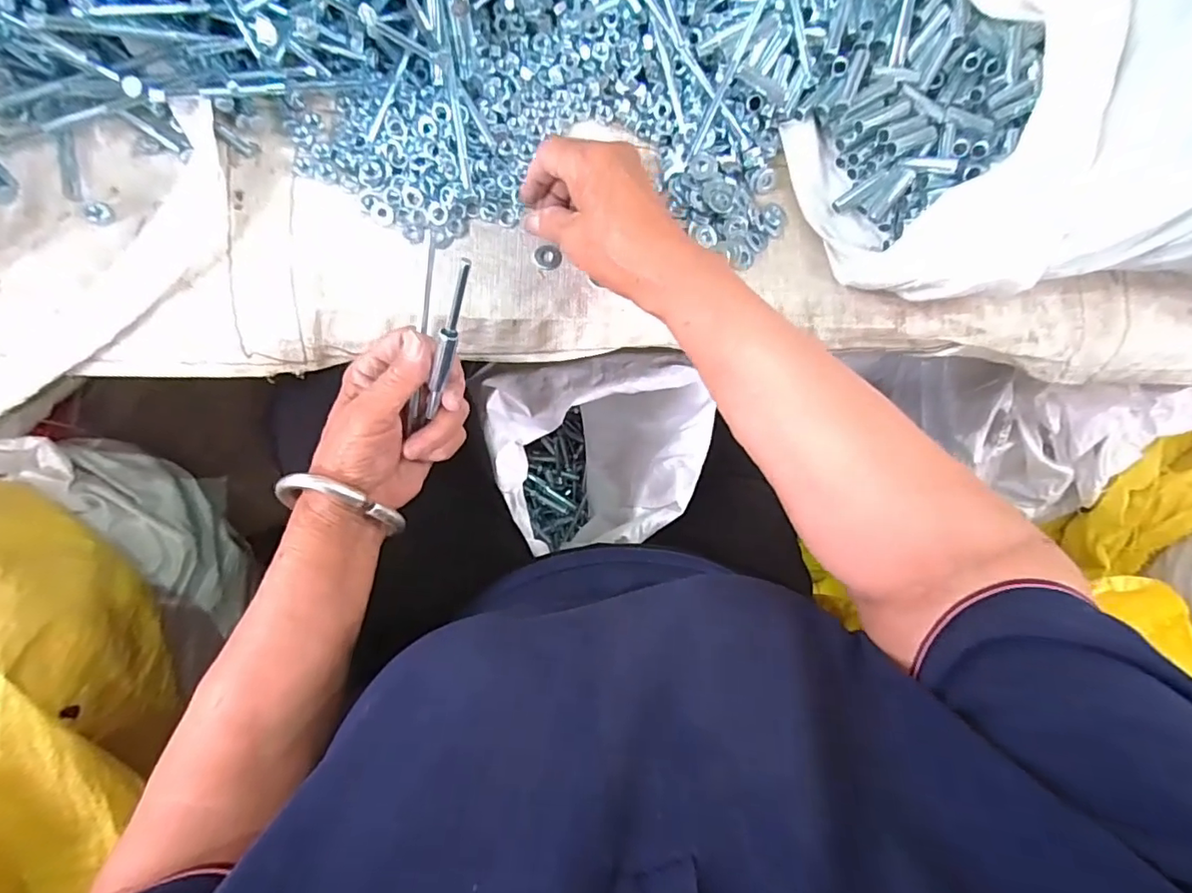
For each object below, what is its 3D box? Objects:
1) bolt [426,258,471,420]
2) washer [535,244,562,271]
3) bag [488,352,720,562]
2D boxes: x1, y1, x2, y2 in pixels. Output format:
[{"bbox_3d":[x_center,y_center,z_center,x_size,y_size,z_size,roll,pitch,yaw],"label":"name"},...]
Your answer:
[{"bbox_3d":[-0.088,-0.060,0.328,0.010,0.108,0.010,23,39,-6],"label":"bolt"},{"bbox_3d":[-0.035,-0.138,0.406,0.019,0.004,0.016,23,83,-6],"label":"washer"},{"bbox_3d":[-0.014,0.024,0.666,0.204,0.281,0.186,-14,84,-11],"label":"bag"}]

